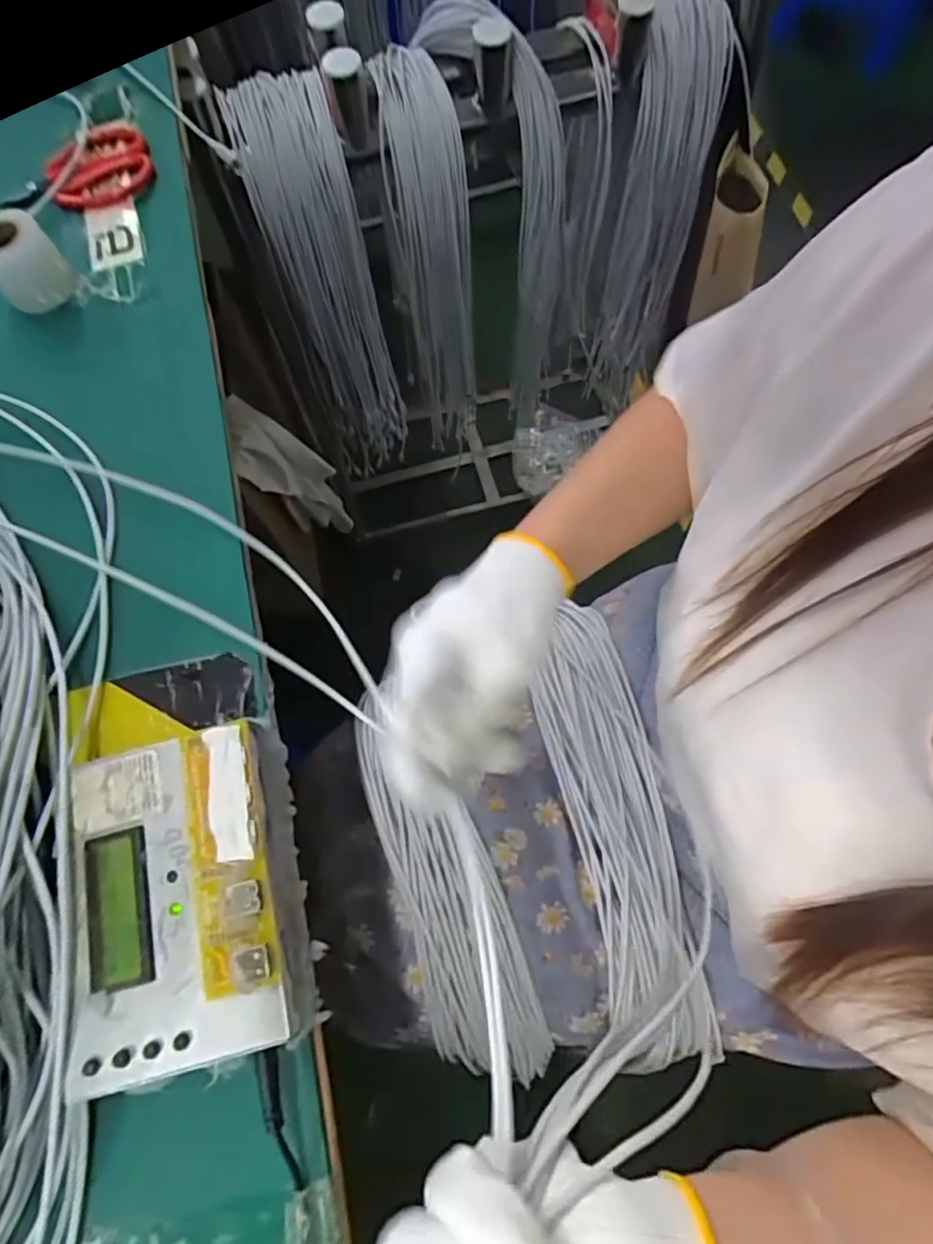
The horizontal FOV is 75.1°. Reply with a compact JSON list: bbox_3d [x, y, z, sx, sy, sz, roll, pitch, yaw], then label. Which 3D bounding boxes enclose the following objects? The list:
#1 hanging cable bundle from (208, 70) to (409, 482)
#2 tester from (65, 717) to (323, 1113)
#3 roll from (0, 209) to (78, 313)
[{"bbox_3d":[-0.160,-0.383,0.795,0.114,0.516,0.075,-5,70,0],"label":"hanging cable bundle"},{"bbox_3d":[-0.130,0.124,0.279,0.095,0.038,0.137,-12,70,-2],"label":"tester"},{"bbox_3d":[-0.291,-0.236,0.402,0.044,0.050,0.044,-1,70,2],"label":"roll"}]

